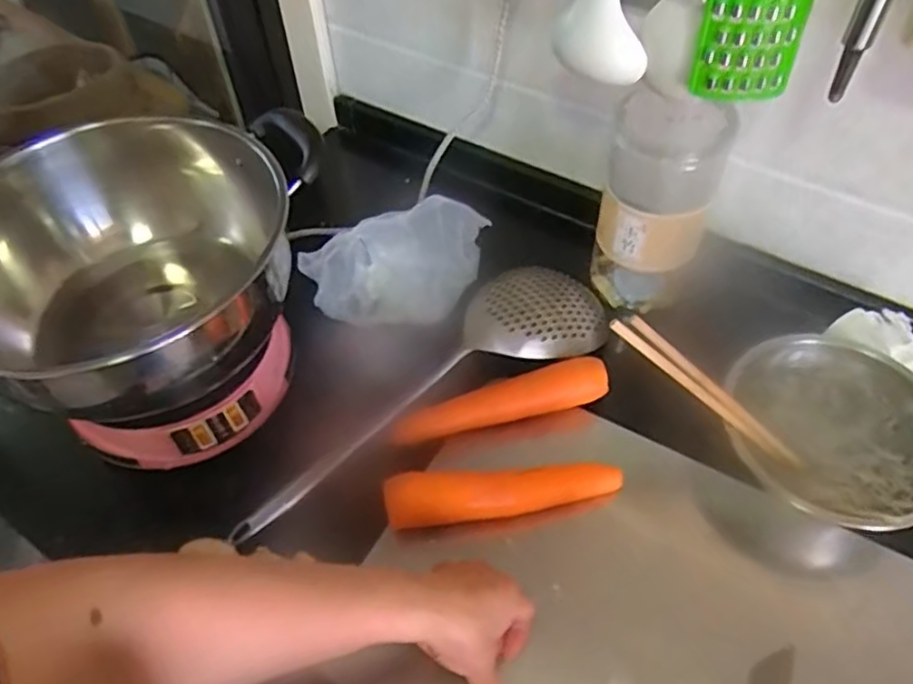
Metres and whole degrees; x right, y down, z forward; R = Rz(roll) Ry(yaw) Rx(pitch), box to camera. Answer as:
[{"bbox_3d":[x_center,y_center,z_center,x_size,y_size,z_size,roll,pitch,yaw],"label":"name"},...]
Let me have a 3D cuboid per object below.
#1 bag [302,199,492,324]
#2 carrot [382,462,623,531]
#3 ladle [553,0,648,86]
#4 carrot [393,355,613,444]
[{"bbox_3d":[-0.054,-0.073,0.673,0.174,0.096,0.068,-23,56,-16],"label":"bag"},{"bbox_3d":[0.039,0.122,0.539,0.186,0.053,0.035,-5,53,-3],"label":"carrot"},{"bbox_3d":[0.109,-0.264,0.464,0.064,0.170,0.035,5,53,4],"label":"ladle"},{"bbox_3d":[0.038,0.057,0.597,0.192,0.044,0.033,-13,54,-10],"label":"carrot"}]

